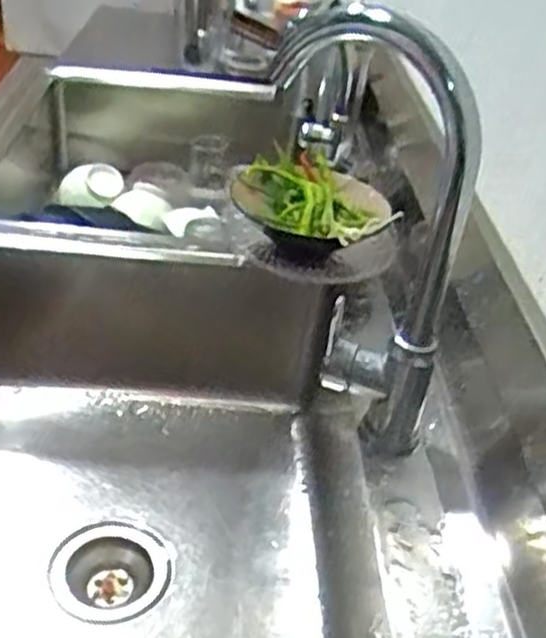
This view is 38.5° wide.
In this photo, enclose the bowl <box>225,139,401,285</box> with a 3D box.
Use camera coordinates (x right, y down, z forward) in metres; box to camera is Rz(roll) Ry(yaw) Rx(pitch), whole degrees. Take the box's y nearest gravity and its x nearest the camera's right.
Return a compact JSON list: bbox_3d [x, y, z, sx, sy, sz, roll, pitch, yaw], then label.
[{"bbox_3d":[0.044,-0.116,0.883,0.186,0.077,0.171,5,34,-4],"label":"bowl"}]

